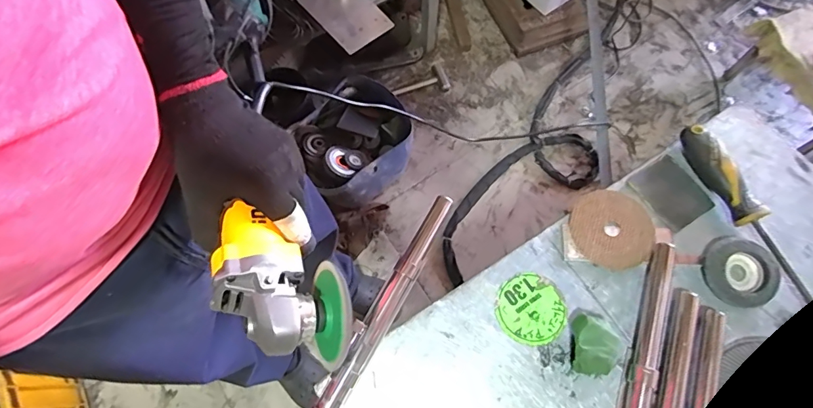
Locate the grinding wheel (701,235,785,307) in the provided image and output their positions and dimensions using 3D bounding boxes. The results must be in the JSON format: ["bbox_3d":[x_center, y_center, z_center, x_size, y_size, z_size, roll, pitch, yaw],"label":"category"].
[{"bbox_3d":[0.316,0.066,0.431,0.061,0.027,0.066,0,69,1],"label":"grinding wheel"}]

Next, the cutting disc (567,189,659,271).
[{"bbox_3d":[0.206,0.024,0.453,0.083,0.007,0.079,0,69,1],"label":"cutting disc"}]

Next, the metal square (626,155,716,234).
[{"bbox_3d":[0.275,-0.011,0.468,0.060,0.004,0.069,-31,72,-10],"label":"metal square"}]

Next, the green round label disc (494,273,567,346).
[{"bbox_3d":[0.117,0.101,0.427,0.064,0.004,0.061,0,69,1],"label":"green round label disc"}]

